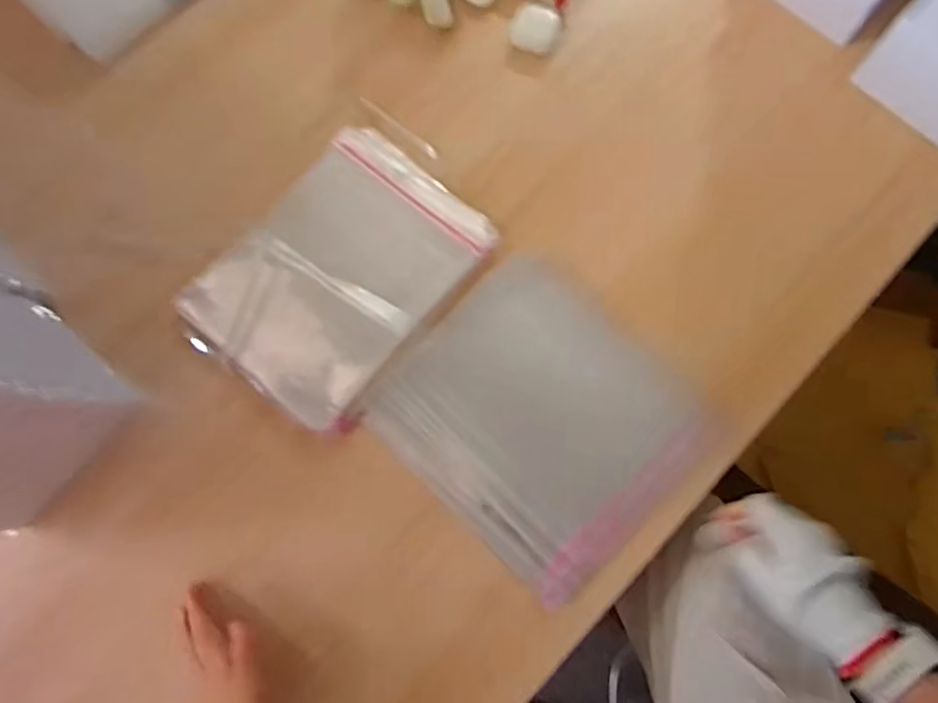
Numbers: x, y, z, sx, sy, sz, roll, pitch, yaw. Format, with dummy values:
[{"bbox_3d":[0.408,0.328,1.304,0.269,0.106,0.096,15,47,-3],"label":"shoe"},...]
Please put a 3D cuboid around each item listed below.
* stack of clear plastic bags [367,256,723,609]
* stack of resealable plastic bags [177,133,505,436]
[{"bbox_3d":[0.063,0.062,0.585,0.253,0.035,0.224,42,80,11],"label":"stack of clear plastic bags"},{"bbox_3d":[-0.119,-0.073,0.607,0.190,0.019,0.261,39,81,3],"label":"stack of resealable plastic bags"}]

